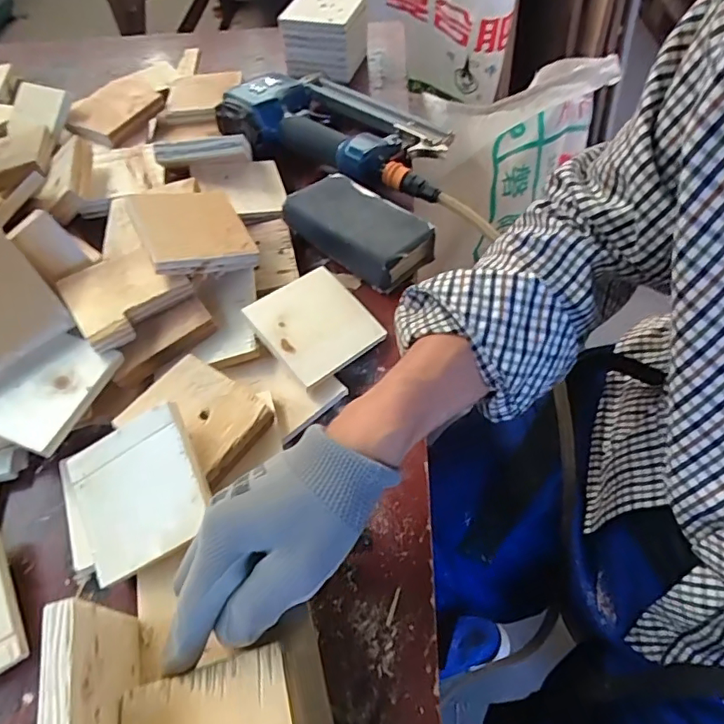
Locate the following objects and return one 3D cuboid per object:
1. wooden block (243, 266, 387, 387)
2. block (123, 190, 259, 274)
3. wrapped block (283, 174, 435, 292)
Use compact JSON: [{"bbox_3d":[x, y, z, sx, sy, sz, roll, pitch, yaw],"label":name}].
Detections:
[{"bbox_3d":[-0.038,-0.034,0.447,0.093,0.008,0.089,-33,70,-30],"label":"wooden block"},{"bbox_3d":[-0.148,-0.119,0.463,0.101,0.017,0.096,-9,61,-38],"label":"block"},{"bbox_3d":[-0.003,-0.131,0.515,0.139,0.041,0.078,34,64,25],"label":"wrapped block"}]

